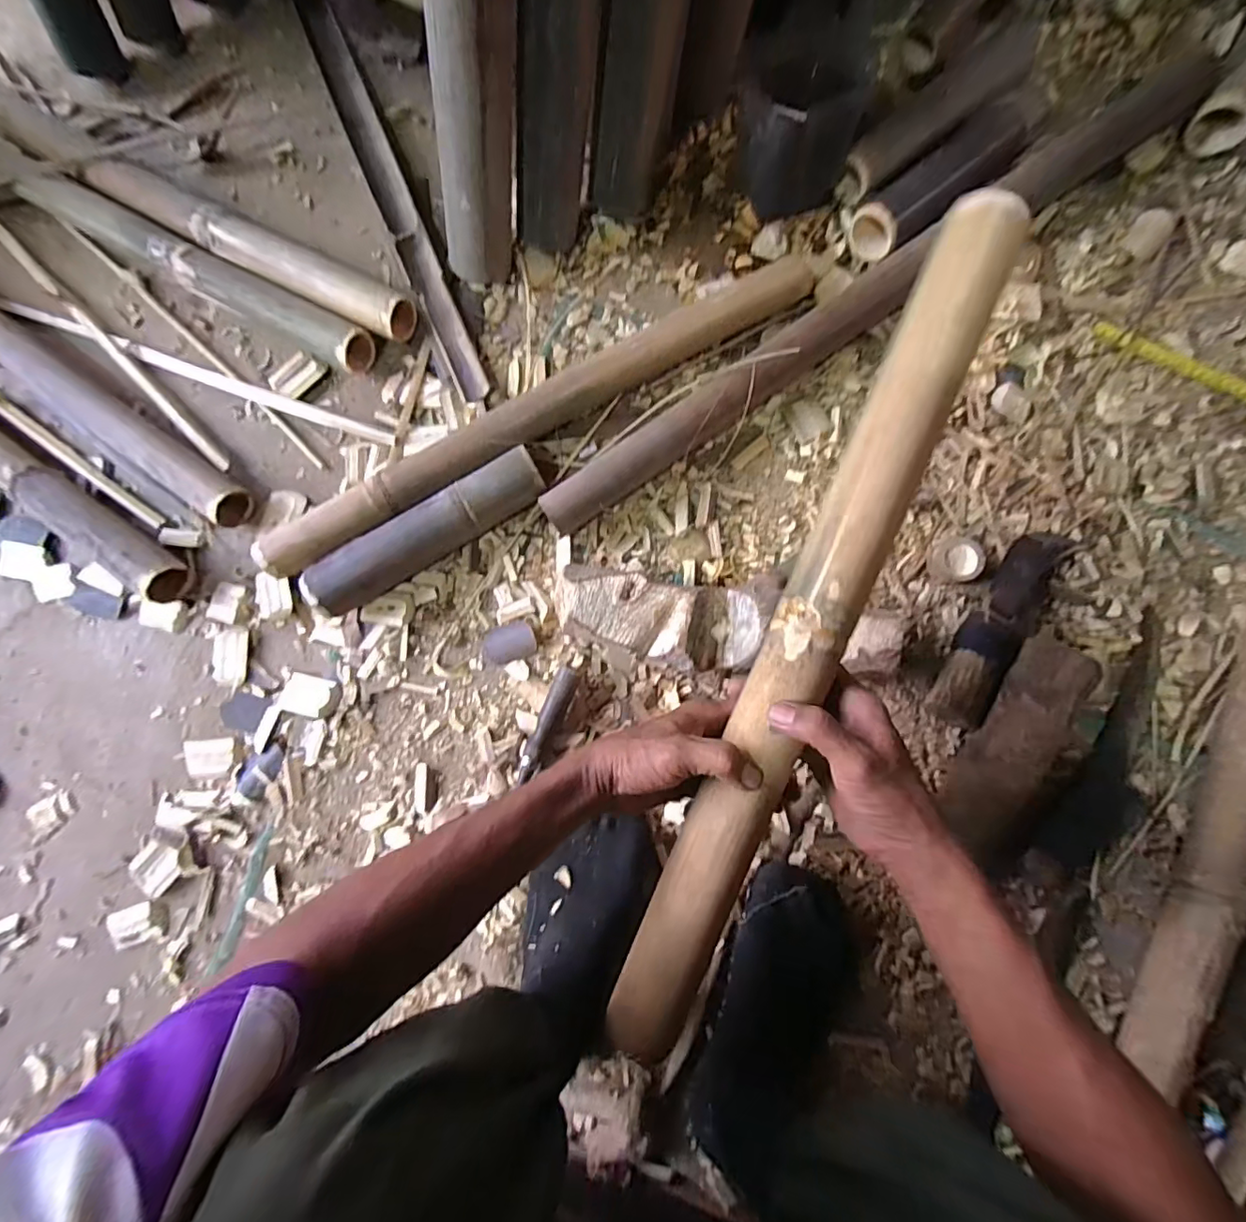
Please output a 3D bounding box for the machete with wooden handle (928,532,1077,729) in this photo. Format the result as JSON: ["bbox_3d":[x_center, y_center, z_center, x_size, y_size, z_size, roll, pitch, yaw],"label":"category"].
[{"bbox_3d":[0.386,0.012,0.541,0.060,0.039,0.229,36,85,7],"label":"machete with wooden handle"}]

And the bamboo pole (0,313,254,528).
[{"bbox_3d":[-0.692,-0.284,0.642,0.629,0.042,0.057,34,85,7],"label":"bamboo pole"}]

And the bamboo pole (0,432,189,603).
[{"bbox_3d":[-0.763,-0.197,0.632,0.635,0.051,0.063,34,85,7],"label":"bamboo pole"}]

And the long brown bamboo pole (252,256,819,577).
[{"bbox_3d":[-0.089,-0.213,0.588,0.659,0.058,0.046,-29,81,-1],"label":"long brown bamboo pole"}]

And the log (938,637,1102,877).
[{"bbox_3d":[0.370,0.125,0.514,0.068,0.063,0.216,33,85,7],"label":"log"}]

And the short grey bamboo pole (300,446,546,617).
[{"bbox_3d":[-0.204,-0.081,0.573,0.263,0.064,0.053,-32,81,-2],"label":"short grey bamboo pole"}]

